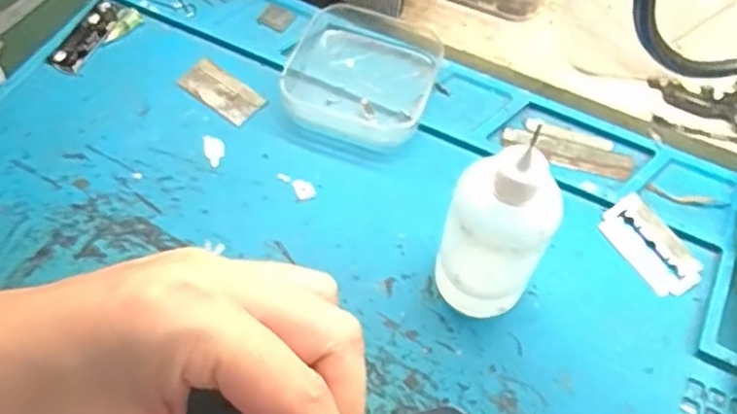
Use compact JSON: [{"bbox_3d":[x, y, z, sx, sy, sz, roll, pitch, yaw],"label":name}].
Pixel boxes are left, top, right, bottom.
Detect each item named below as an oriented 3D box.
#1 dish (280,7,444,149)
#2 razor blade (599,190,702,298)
[{"bbox_3d":[-0.003,-0.062,0.317,0.063,0.019,0.066,14,59,6],"label":"dish"},{"bbox_3d":[0.113,0.016,0.286,0.022,0.004,0.043,-31,70,-3],"label":"razor blade"}]

